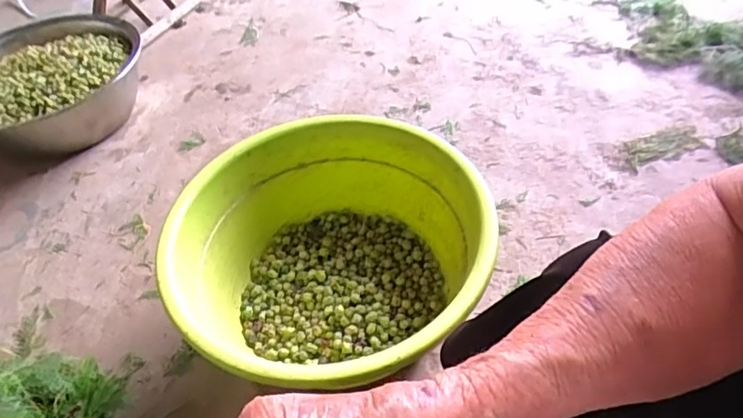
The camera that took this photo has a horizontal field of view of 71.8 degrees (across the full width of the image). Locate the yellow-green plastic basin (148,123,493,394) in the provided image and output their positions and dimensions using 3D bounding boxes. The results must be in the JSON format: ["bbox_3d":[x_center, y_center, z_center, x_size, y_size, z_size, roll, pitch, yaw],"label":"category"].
[{"bbox_3d":[-0.059,0.076,0.766,0.429,0.191,0.434,-4,47,4],"label":"yellow-green plastic basin"}]

